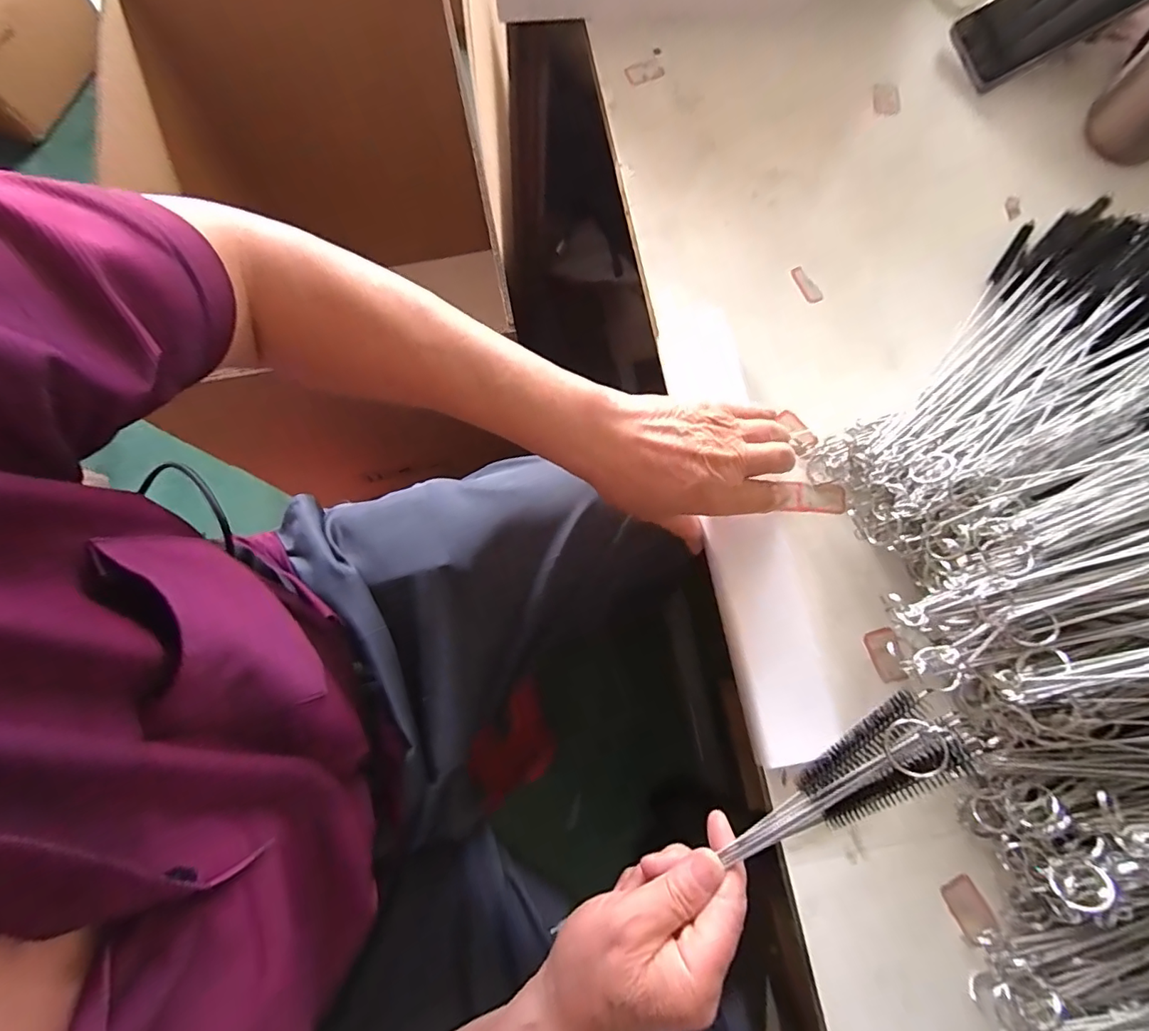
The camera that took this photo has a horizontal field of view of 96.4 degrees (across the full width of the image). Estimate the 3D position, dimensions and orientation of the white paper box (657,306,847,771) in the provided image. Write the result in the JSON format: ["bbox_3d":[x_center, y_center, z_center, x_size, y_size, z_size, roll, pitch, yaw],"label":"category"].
[{"bbox_3d":[0.124,-0.006,0.384,0.062,0.022,0.344,-9,75,-2],"label":"white paper box"}]

